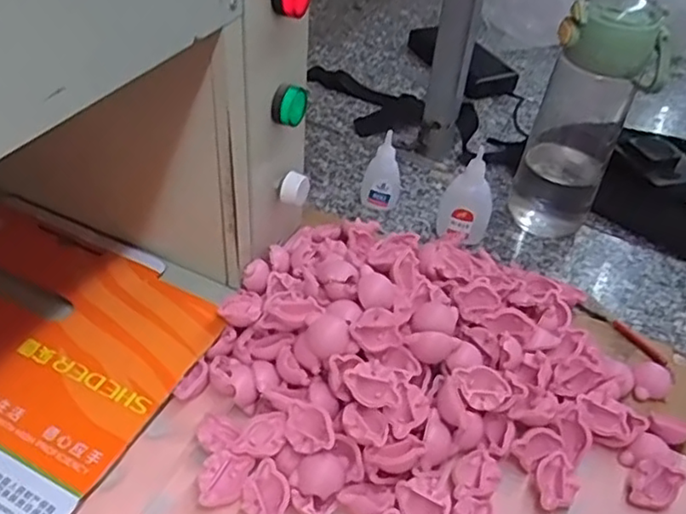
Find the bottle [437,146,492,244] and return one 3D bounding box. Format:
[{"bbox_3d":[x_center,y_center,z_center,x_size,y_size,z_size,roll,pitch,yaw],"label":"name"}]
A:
[{"bbox_3d":[0.113,-0.059,0.578,0.046,0.084,0.029,13,43,6],"label":"bottle"}]

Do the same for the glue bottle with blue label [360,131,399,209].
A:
[{"bbox_3d":[0.037,-0.077,0.611,0.034,0.077,0.021,12,43,4],"label":"glue bottle with blue label"}]

